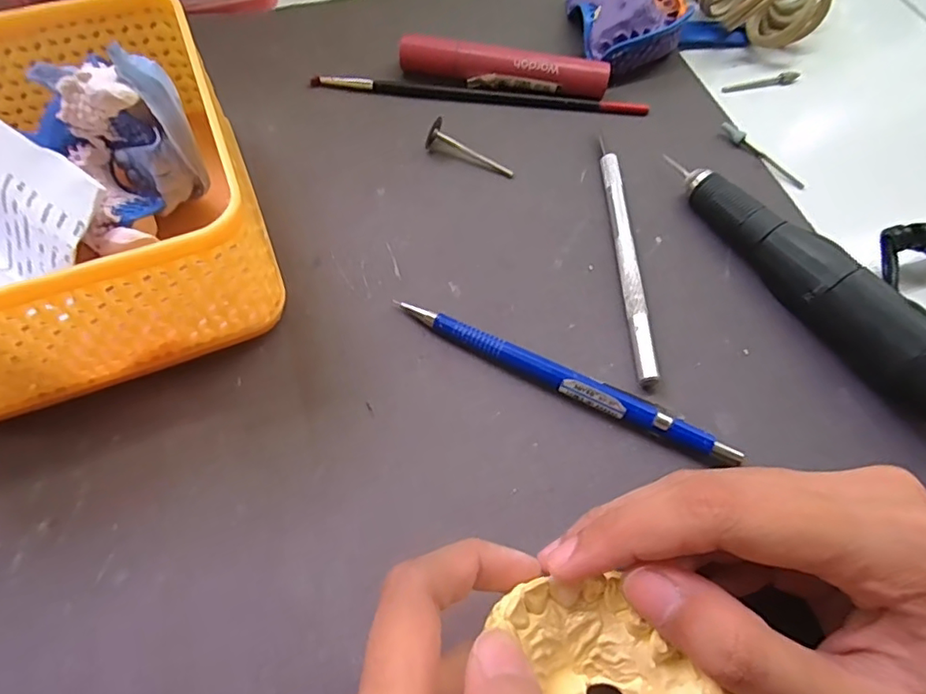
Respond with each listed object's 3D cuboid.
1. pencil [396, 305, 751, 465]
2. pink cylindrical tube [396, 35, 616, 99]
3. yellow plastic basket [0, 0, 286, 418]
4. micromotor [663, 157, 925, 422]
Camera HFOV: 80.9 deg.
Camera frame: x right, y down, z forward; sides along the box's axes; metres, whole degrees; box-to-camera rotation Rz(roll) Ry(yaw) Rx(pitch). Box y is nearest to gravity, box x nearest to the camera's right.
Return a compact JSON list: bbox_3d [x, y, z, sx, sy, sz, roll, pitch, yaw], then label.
[{"bbox_3d":[0.038,0.012,0.206,0.132,0.009,0.010,26,65,11],"label":"pencil"},{"bbox_3d":[0.020,-0.140,0.277,0.105,0.018,0.014,8,63,2],"label":"pink cylindrical tube"},{"bbox_3d":[-0.150,-0.056,0.201,0.130,0.066,0.134,-21,66,-12],"label":"yellow plastic basket"},{"bbox_3d":[0.150,-0.014,0.211,0.022,0.030,0.169,-31,68,-16],"label":"micromotor"}]

